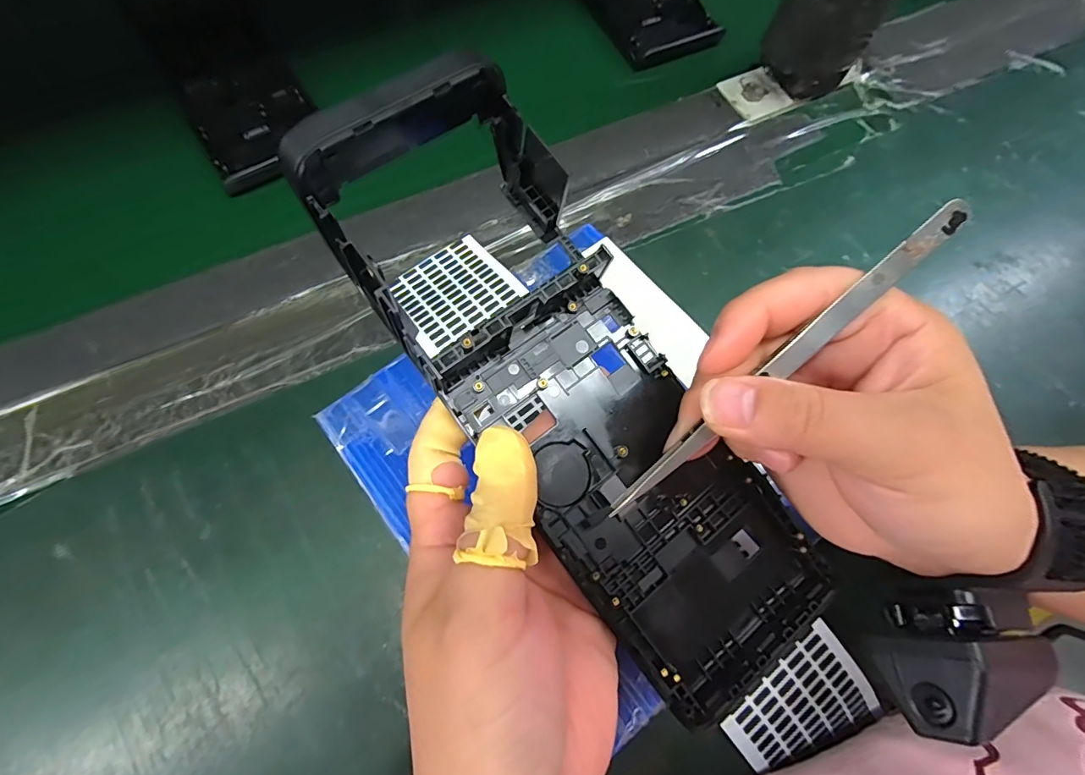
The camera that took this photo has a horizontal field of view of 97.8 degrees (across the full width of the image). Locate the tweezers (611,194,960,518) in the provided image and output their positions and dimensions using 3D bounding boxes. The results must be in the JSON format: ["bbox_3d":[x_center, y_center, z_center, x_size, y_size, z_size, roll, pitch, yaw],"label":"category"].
[{"bbox_3d":[0.072,-0.005,0.143,0.130,0.007,0.008,-44,77,10],"label":"tweezers"}]

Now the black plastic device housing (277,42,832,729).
[{"bbox_3d":[0.013,0.001,0.162,0.079,0.035,0.216,-34,95,-13],"label":"black plastic device housing"}]

